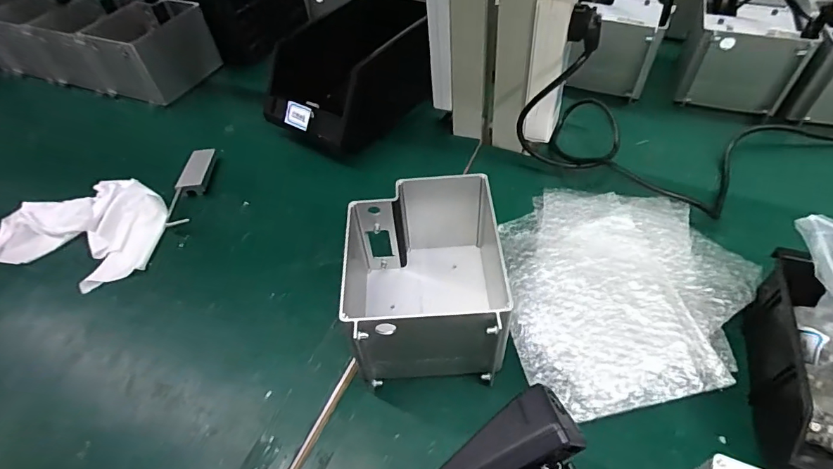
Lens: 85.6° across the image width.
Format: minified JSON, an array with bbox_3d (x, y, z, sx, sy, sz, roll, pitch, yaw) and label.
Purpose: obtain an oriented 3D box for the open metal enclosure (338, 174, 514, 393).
[{"bbox_3d":[0.006,0.040,0.410,0.131,0.102,0.157,-6,49,0],"label":"open metal enclosure"}]

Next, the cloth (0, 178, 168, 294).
[{"bbox_3d":[-0.410,-0.007,0.560,0.213,0.029,0.149,10,51,14],"label":"cloth"}]

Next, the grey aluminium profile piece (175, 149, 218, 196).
[{"bbox_3d":[-0.291,-0.084,0.596,0.028,0.021,0.079,-2,49,3],"label":"grey aluminium profile piece"}]

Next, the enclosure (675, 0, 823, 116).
[{"bbox_3d":[0.445,-0.260,0.615,0.126,0.108,0.154,14,52,17],"label":"enclosure"}]

